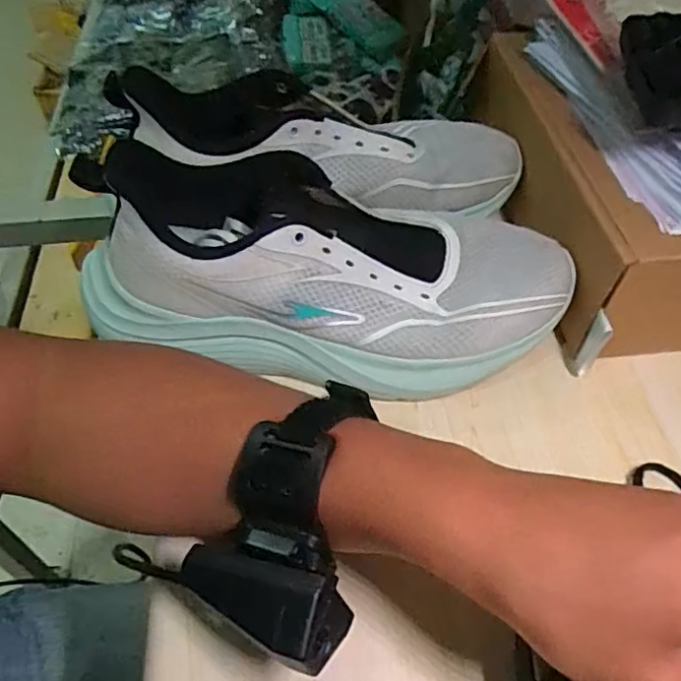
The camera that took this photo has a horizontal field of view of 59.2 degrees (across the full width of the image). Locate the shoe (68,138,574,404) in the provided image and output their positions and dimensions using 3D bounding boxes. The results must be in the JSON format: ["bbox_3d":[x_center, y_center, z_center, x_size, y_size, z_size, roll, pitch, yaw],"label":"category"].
[{"bbox_3d":[-0.004,-0.043,0.336,0.266,0.094,0.101,7,51,2],"label":"shoe"}]

